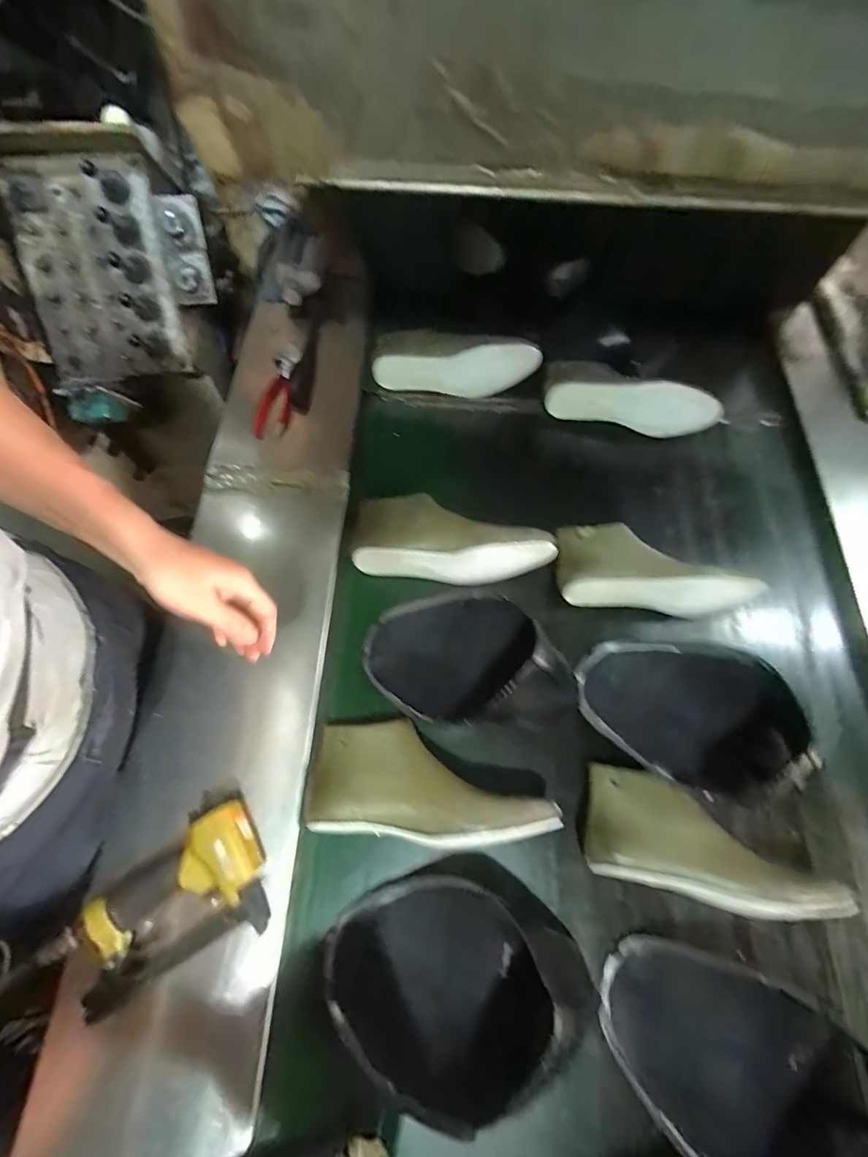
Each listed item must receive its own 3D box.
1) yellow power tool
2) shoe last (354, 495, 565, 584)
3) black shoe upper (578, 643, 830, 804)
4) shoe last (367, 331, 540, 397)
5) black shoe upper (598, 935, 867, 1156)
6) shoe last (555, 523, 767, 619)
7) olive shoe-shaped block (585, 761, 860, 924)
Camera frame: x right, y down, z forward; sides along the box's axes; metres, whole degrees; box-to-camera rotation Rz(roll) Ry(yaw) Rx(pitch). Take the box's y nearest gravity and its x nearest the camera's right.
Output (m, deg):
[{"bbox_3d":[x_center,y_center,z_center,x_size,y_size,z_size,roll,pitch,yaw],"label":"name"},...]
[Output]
[{"bbox_3d":[-0.296,0.346,0.485,0.222,0.064,0.146,-24,70,-10],"label":"yellow power tool"},{"bbox_3d":[0.025,-0.061,0.652,0.290,0.080,0.123,7,68,2],"label":"shoe last"},{"bbox_3d":[0.312,0.166,0.563,0.228,0.108,0.176,10,68,3],"label":"black shoe upper"},{"bbox_3d":[0.032,-0.378,0.785,0.288,0.075,0.113,17,68,6],"label":"shoe last"},{"bbox_3d":[0.331,0.501,0.448,0.306,0.069,0.170,17,68,6],"label":"black shoe upper"},{"bbox_3d":[0.304,-0.024,0.639,0.248,0.088,0.115,6,68,1],"label":"shoe last"},{"bbox_3d":[0.313,0.306,0.519,0.273,0.087,0.121,13,68,4],"label":"olive shoe-shaped block"}]

